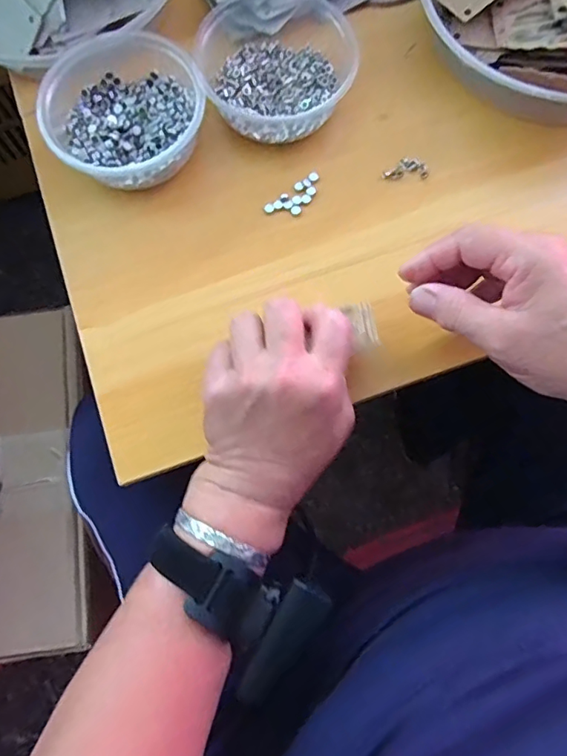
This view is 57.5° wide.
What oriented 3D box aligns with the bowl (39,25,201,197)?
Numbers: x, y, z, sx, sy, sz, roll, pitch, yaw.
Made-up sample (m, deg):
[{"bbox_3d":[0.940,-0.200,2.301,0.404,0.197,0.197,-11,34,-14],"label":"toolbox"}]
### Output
[{"bbox_3d":[-0.110,-0.184,0.367,0.102,0.047,0.108,0,77,1],"label":"bowl"}]

